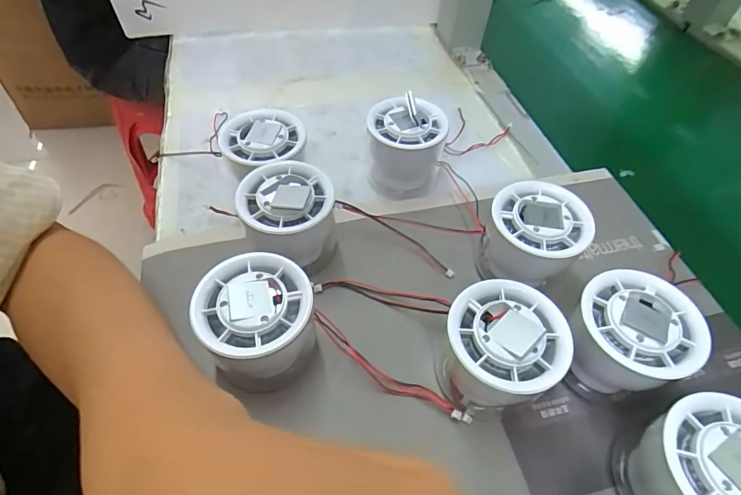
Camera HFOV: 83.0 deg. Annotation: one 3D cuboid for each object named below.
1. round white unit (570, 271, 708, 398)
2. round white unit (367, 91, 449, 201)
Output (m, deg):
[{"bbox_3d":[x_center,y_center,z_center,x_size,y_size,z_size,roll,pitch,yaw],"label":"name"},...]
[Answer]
[{"bbox_3d":[0.133,0.050,0.225,0.054,0.057,0.056,1,53,-1],"label":"round white unit"},{"bbox_3d":[0.026,-0.073,0.312,0.052,0.056,0.048,1,53,-1],"label":"round white unit"}]

